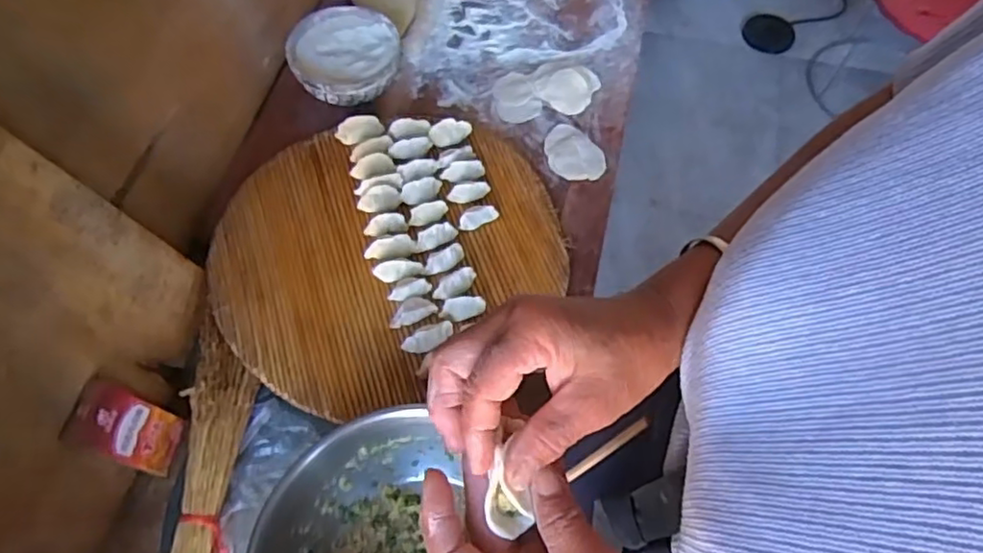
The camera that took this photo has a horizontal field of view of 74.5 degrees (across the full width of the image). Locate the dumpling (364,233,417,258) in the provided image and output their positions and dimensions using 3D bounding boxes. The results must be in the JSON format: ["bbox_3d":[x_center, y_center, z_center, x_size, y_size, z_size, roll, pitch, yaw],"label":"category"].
[{"bbox_3d":[-0.117,-0.032,0.747,0.058,0.035,0.024,-9,63,-6],"label":"dumpling"}]

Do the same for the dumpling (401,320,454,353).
[{"bbox_3d":[-0.068,0.066,0.689,0.055,0.022,0.023,-14,63,-8],"label":"dumpling"}]

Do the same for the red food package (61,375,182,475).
[{"bbox_3d":[-0.354,0.146,0.627,0.029,0.111,0.067,1,59,23],"label":"red food package"}]

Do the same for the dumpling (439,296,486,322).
[{"bbox_3d":[-0.032,0.035,0.708,0.049,0.024,0.023,-8,63,-5],"label":"dumpling"}]

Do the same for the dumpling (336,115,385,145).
[{"bbox_3d":[-0.168,-0.187,0.825,0.060,0.030,0.023,-12,63,-7],"label":"dumpling"}]

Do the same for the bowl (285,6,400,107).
[{"bbox_3d":[-0.196,-0.291,0.872,0.139,0.059,0.140,0,62,-1],"label":"bowl"}]

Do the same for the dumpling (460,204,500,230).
[{"bbox_3d":[-0.014,-0.072,0.768,0.051,0.028,0.017,-23,65,-12],"label":"dumpling"}]

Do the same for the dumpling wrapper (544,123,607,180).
[{"bbox_3d":[0.107,-0.164,0.840,0.069,0.014,0.090,-10,63,-6],"label":"dumpling wrapper"}]

